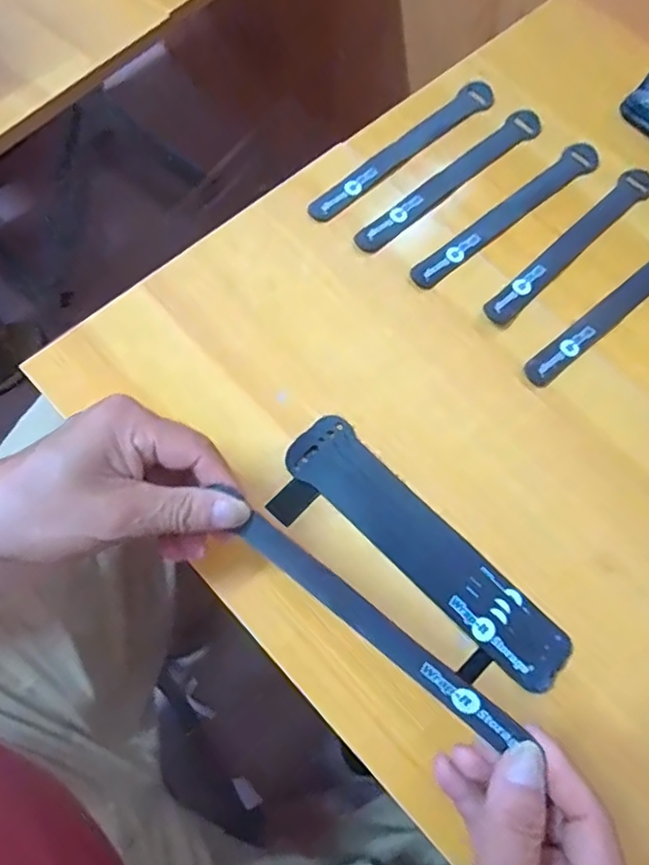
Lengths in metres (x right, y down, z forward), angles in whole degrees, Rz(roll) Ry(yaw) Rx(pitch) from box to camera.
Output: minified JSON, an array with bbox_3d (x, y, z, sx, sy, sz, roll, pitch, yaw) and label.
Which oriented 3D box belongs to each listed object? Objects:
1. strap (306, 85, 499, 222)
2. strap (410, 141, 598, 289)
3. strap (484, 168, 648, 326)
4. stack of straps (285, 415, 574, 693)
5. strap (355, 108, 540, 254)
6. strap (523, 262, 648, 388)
[{"bbox_3d":[0.063,-0.225,0.472,0.194,0.006,0.023,-41,82,-16],"label":"strap"},{"bbox_3d":[0.142,-0.168,0.456,0.195,0.006,0.024,-39,80,-16],"label":"strap"},{"bbox_3d":[0.189,-0.143,0.448,0.024,0.006,0.195,44,74,12],"label":"strap"},{"bbox_3d":[0.060,0.070,0.361,0.045,0.010,0.200,-42,77,-15],"label":"stack of straps"},{"bbox_3d":[0.100,-0.199,0.464,0.197,0.007,0.024,-41,77,-15],"label":"strap"},{"bbox_3d":[0.217,-0.094,0.431,0.196,0.004,0.025,-39,78,-15],"label":"strap"}]

